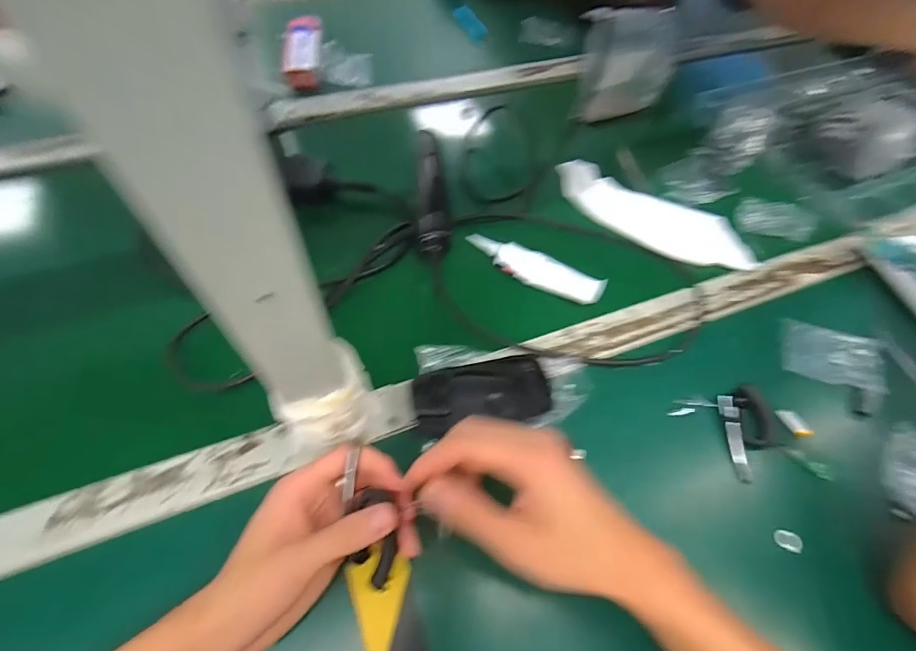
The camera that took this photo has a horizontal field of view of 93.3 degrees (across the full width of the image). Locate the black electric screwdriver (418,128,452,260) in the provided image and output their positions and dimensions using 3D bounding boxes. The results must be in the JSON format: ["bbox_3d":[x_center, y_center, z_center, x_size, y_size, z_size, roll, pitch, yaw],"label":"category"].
[{"bbox_3d":[-0.027,-0.141,0.472,0.033,0.045,0.167,0,58,-4],"label":"black electric screwdriver"}]

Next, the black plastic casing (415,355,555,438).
[{"bbox_3d":[0.022,0.056,0.363,0.116,0.009,0.053,-7,69,-16],"label":"black plastic casing"}]

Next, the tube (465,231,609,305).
[{"bbox_3d":[0.081,-0.061,0.450,0.143,0.017,0.038,27,60,12],"label":"tube"}]

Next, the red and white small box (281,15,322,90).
[{"bbox_3d":[-0.219,-0.390,0.610,0.047,0.024,0.129,0,72,-5],"label":"red and white small box"}]

